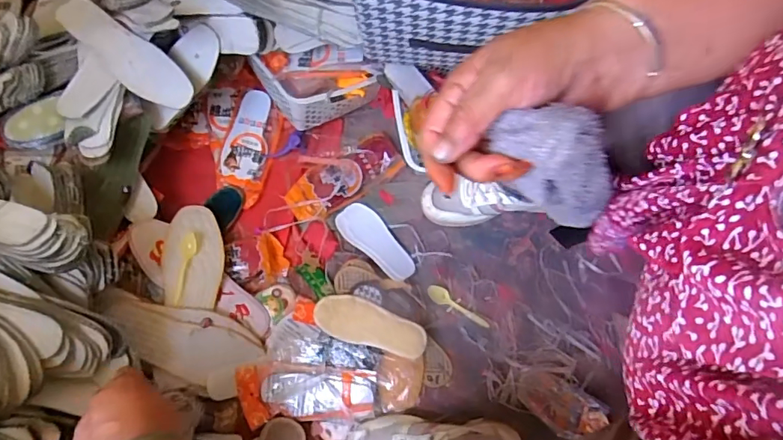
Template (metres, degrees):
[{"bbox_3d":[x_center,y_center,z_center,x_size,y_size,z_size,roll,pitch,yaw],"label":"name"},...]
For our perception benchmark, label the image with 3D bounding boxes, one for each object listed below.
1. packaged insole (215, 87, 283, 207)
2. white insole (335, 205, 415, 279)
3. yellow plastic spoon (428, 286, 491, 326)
[{"bbox_3d":[-0.235,-0.124,0.809,0.084,0.013,0.194,10,74,1],"label":"packaged insole"},{"bbox_3d":[-0.024,0.035,0.765,0.062,0.017,0.146,-41,79,-12],"label":"white insole"},{"bbox_3d":[0.104,0.133,0.754,0.106,0.010,0.023,31,76,7],"label":"yellow plastic spoon"}]

